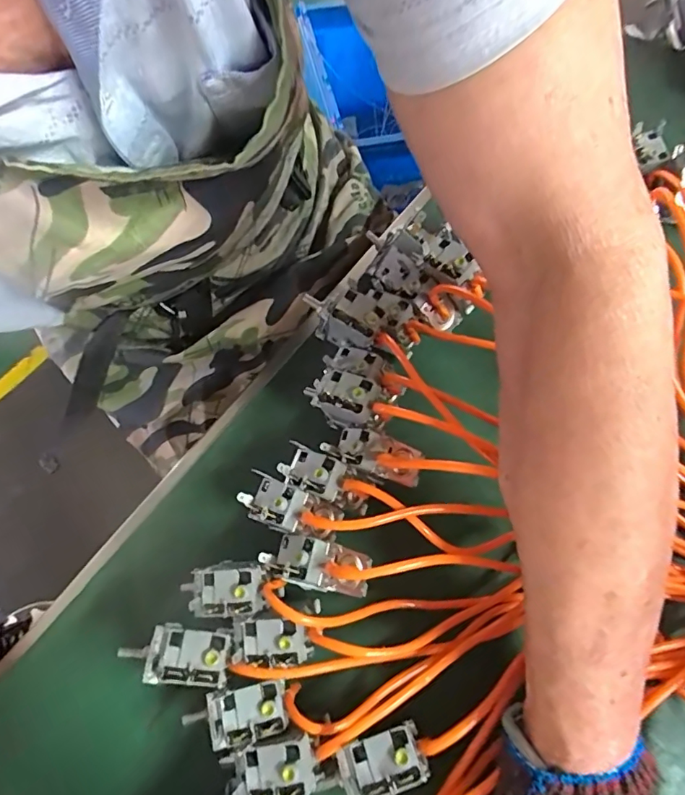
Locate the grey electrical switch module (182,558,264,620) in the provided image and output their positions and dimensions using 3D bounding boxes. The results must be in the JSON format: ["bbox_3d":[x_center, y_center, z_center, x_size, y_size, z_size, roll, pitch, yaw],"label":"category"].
[{"bbox_3d":[-0.064,0.102,0.255,0.043,0.013,0.027,-5,66,-1],"label":"grey electrical switch module"}]

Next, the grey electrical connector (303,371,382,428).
[{"bbox_3d":[0.000,0.001,0.290,0.042,0.033,0.025,22,68,10],"label":"grey electrical connector"}]

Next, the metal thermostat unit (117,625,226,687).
[{"bbox_3d":[-0.082,0.128,0.239,0.051,0.015,0.026,1,66,2],"label":"metal thermostat unit"}]

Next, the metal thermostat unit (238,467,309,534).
[{"bbox_3d":[-0.039,0.060,0.276,0.035,0.017,0.026,13,70,38],"label":"metal thermostat unit"}]

